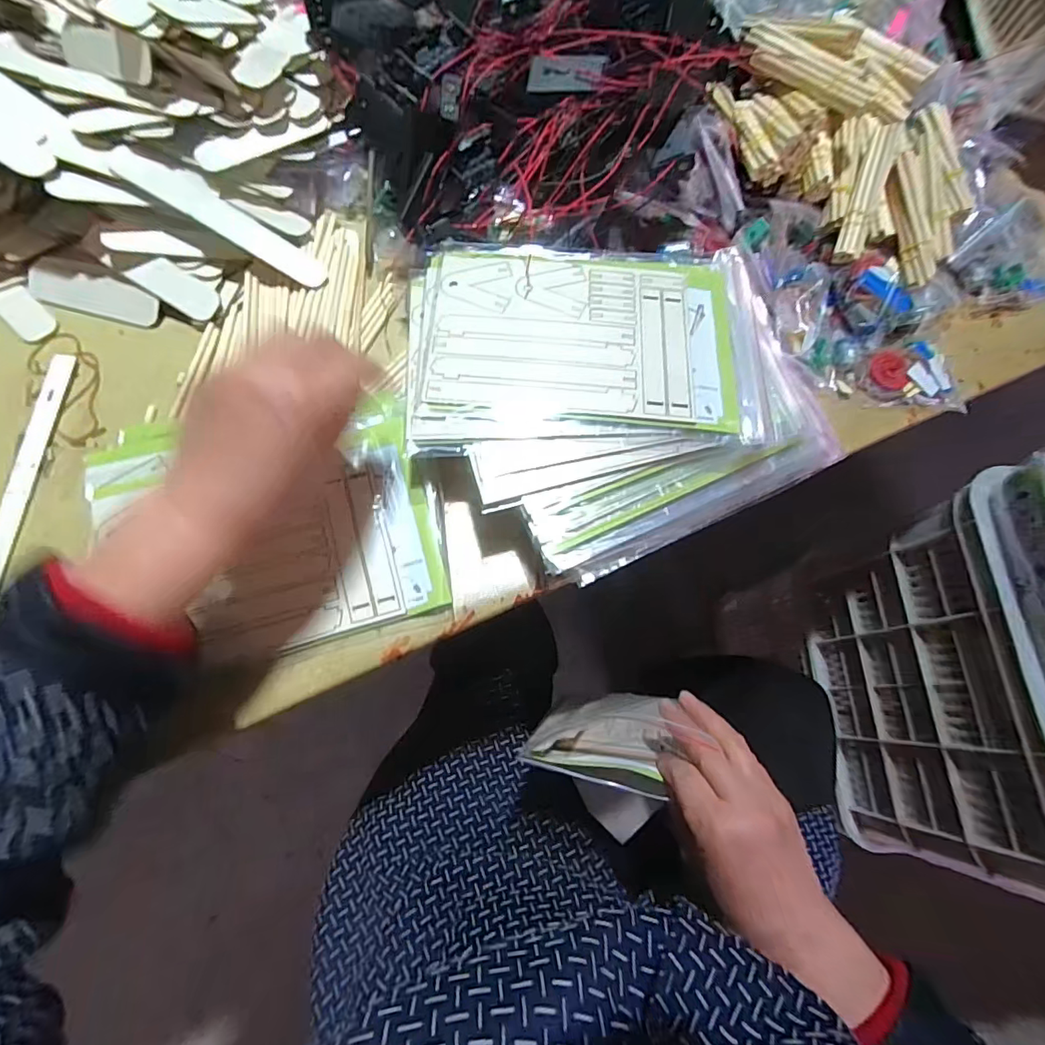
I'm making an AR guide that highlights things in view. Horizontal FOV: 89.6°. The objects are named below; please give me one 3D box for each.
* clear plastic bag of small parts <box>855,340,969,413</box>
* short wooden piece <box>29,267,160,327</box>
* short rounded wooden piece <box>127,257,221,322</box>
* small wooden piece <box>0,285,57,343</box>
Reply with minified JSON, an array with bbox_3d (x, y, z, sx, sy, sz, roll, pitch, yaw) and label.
[{"bbox_3d":[0.323,-0.121,0.439,0.089,0.017,0.054,-3,71,-5],"label":"clear plastic bag of small parts"},{"bbox_3d":[-0.335,-0.178,0.411,0.103,0.004,0.029,15,93,1],"label":"short wooden piece"},{"bbox_3d":[-0.269,-0.184,0.412,0.065,0.004,0.028,32,87,-9],"label":"short rounded wooden piece"},{"bbox_3d":[-0.385,-0.163,0.409,0.061,0.004,0.028,43,73,10],"label":"small wooden piece"}]

